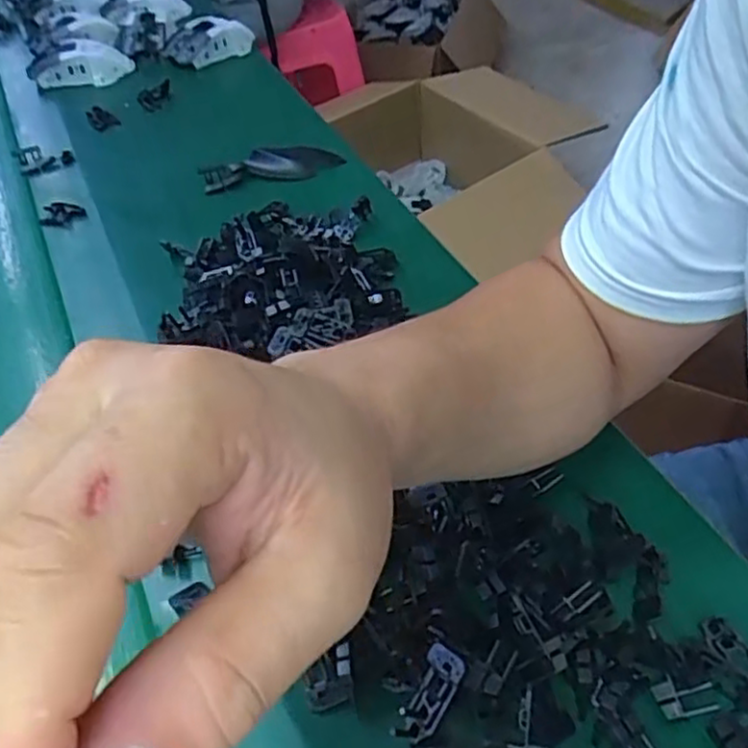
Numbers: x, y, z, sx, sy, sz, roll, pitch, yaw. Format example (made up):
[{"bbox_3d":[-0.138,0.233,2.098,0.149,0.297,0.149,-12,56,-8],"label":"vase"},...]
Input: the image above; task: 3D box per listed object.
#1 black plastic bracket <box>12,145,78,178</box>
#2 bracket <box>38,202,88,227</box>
[{"bbox_3d":[-0.322,-0.210,0.686,0.053,0.017,0.028,-17,48,-9],"label":"black plastic bracket"},{"bbox_3d":[-0.276,-0.143,0.624,0.037,0.010,0.025,1,48,4],"label":"bracket"}]

